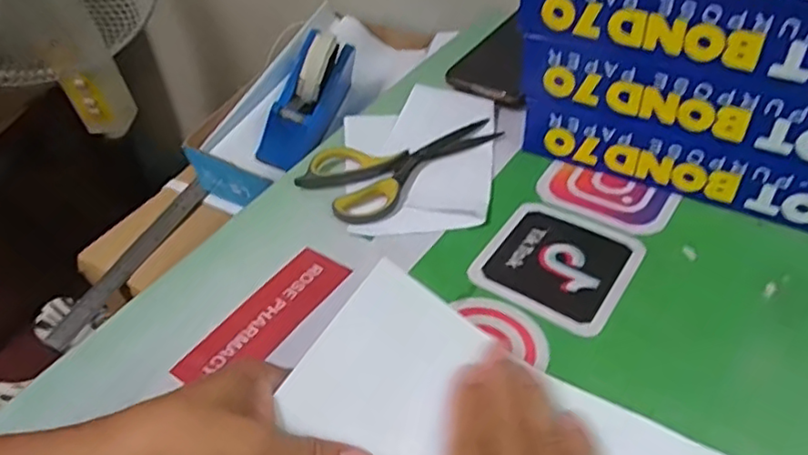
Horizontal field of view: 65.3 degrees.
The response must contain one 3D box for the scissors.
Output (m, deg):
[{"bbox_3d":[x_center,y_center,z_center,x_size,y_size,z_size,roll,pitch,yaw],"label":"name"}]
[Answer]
[{"bbox_3d":[-0.005,-0.060,0.515,0.089,0.012,0.154,32,56,31],"label":"scissors"}]

